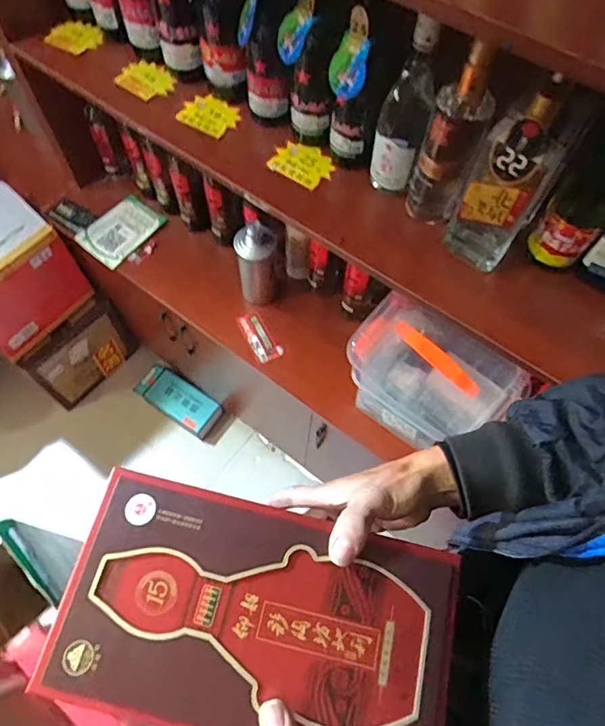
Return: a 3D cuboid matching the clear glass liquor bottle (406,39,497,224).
[{"bbox_3d":[0.191,-0.289,0.629,0.065,0.263,0.080,19,65,7],"label":"clear glass liquor bottle"}]

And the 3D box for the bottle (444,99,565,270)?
[{"bbox_3d":[0.245,-0.218,0.599,0.082,0.252,0.083,25,66,10],"label":"bottle"}]

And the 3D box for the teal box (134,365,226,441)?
[{"bbox_3d":[-0.385,0.116,1.533,0.265,0.073,0.119,32,67,13],"label":"teal box"}]

